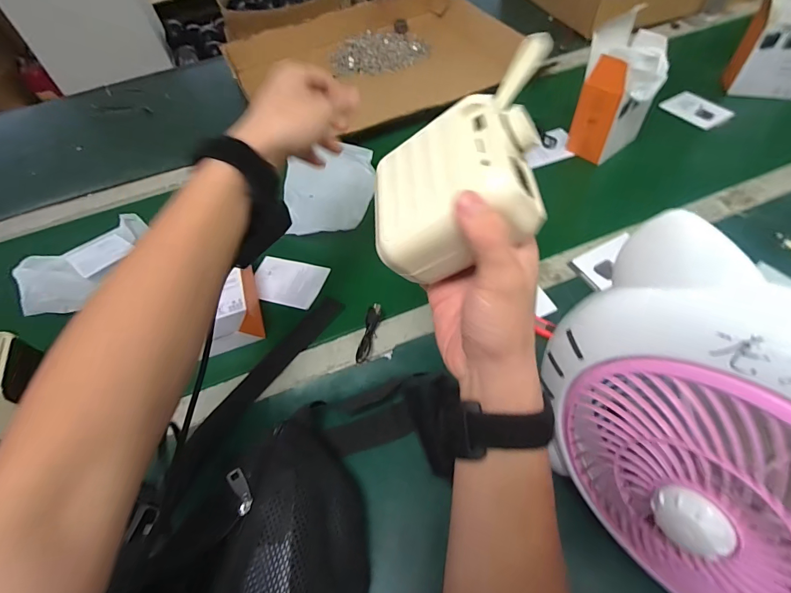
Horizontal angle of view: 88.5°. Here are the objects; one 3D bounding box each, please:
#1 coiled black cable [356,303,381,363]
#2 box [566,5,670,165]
[{"bbox_3d":[-0.030,0.041,0.468,0.017,0.013,0.071,8,56,10],"label":"coiled black cable"},{"bbox_3d":[0.323,-0.290,0.588,0.102,0.157,0.092,-35,60,-18],"label":"box"}]

